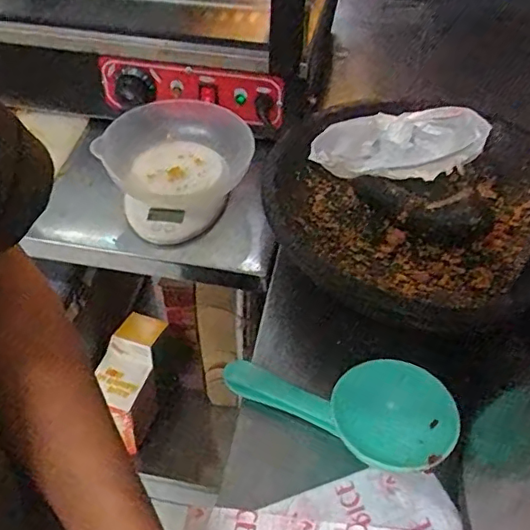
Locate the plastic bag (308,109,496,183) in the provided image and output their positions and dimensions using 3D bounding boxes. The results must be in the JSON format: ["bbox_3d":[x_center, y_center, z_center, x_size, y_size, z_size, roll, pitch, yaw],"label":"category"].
[{"bbox_3d":[0.152,-0.129,0.642,0.204,0.056,0.077,-6,48,-8],"label":"plastic bag"}]

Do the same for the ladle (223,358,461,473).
[{"bbox_3d":[0.064,0.110,0.484,0.191,0.085,0.029,17,11,15],"label":"ladle"}]

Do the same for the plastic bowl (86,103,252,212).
[{"bbox_3d":[-0.100,-0.134,0.664,0.170,0.059,0.150,5,47,2],"label":"plastic bowl"}]

